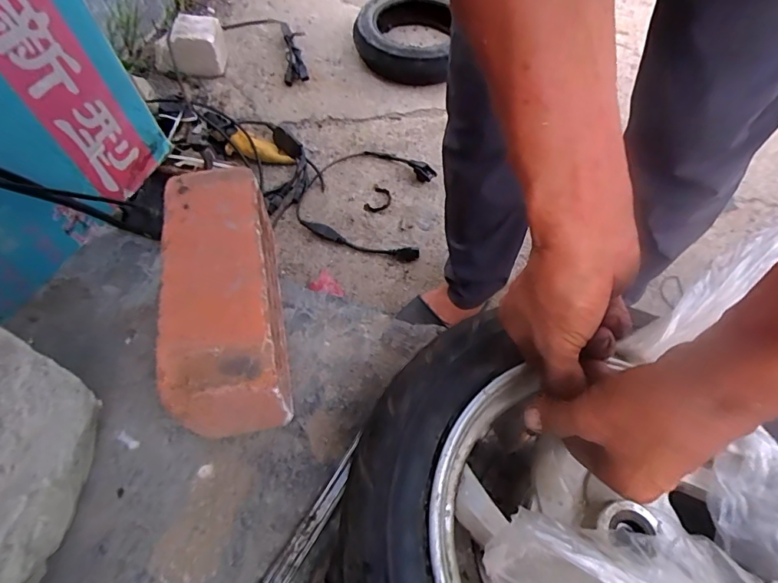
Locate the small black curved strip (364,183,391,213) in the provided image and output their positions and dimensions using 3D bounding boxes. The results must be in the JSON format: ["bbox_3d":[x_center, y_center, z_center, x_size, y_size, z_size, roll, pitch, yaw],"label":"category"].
[{"bbox_3d":[-0.023,-0.217,1.061,0.053,0.008,0.074,20,61,11],"label":"small black curved strip"}]

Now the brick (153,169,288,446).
[{"bbox_3d":[-0.146,0.012,0.423,0.088,0.115,0.242,-10,60,-6],"label":"brick"}]

